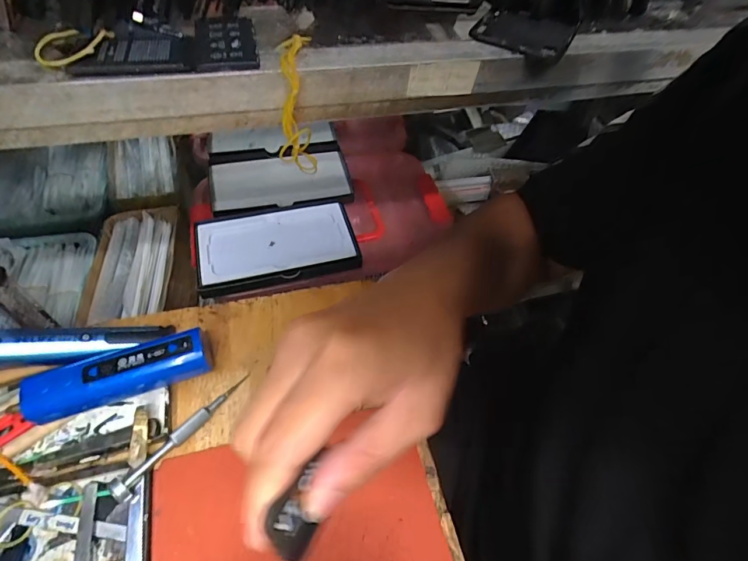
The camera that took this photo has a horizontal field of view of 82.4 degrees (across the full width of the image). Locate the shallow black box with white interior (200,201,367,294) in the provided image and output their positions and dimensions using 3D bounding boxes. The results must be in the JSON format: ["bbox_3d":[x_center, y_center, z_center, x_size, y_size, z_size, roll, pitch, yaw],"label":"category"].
[{"bbox_3d":[-0.113,-0.046,0.497,0.177,0.019,0.111,-12,56,-14],"label":"shallow black box with white interior"}]

